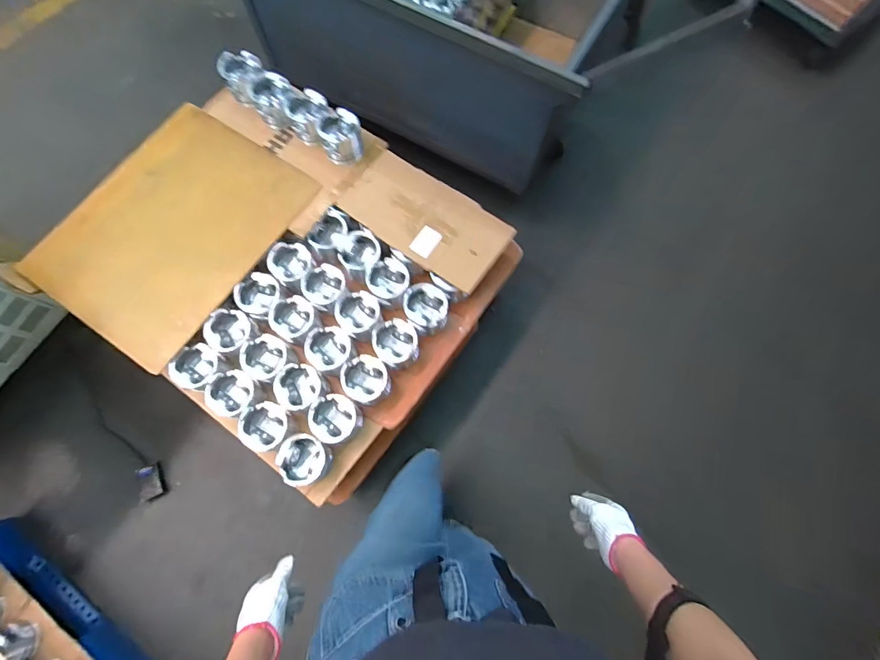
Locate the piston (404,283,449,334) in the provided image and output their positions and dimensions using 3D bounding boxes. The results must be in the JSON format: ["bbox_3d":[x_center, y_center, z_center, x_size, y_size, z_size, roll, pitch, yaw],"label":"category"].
[{"bbox_3d":[-0.037,-0.054,1.126,0.112,0.107,0.116,0,72,-1],"label":"piston"}]

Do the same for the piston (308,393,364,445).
[{"bbox_3d":[-0.262,0.219,1.031,0.112,0.085,0.115,0,72,-1],"label":"piston"}]

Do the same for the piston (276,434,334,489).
[{"bbox_3d":[-0.327,0.315,1.003,0.107,0.082,0.109,0,72,-1],"label":"piston"}]

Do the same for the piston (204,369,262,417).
[{"bbox_3d":[-0.514,0.159,1.025,0.103,0.062,0.108,0,72,-1],"label":"piston"}]

